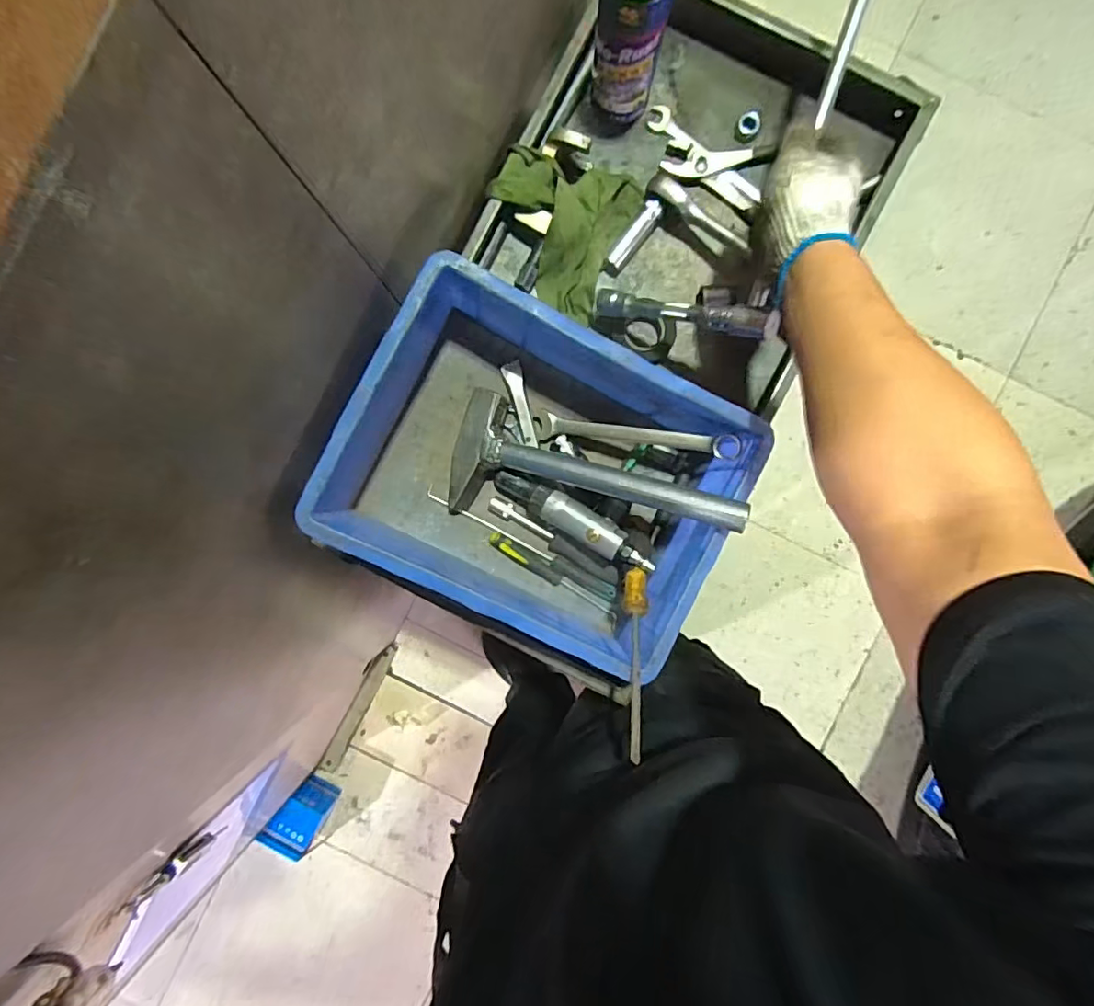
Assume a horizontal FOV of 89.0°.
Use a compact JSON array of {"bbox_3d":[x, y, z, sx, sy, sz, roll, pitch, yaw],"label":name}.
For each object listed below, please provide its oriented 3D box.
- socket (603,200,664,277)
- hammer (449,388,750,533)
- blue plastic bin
[{"bbox_3d":[0.094,-0.288,0.607,0.019,0.026,0.085,35,91,0],"label":"socket"},{"bbox_3d":[0.041,-0.022,0.532,0.287,0.033,0.119,15,91,20],"label":"hammer"},{"bbox_3d":[-0.003,-0.024,0.539,0.339,0.166,0.263,26,91,1],"label":"blue plastic bin"}]

